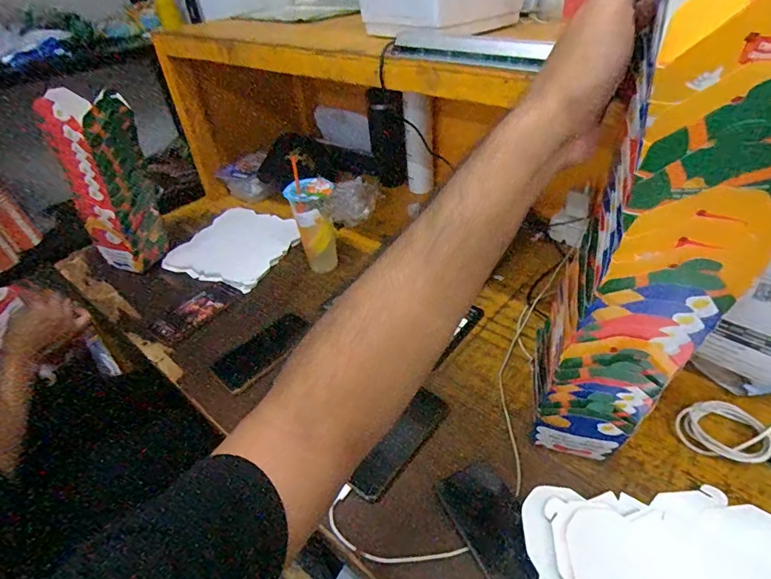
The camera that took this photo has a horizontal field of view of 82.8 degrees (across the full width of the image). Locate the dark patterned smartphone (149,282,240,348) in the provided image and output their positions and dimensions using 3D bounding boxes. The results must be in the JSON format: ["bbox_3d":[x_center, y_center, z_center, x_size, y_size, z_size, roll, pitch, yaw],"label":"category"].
[{"bbox_3d":[-0.349,0.040,0.807,0.077,0.016,0.157,29,57,26],"label":"dark patterned smartphone"}]

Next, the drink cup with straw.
[{"bbox_3d":[-0.138,-0.132,0.855,0.086,0.194,0.084,-12,39,-9],"label":"drink cup with straw"}]

